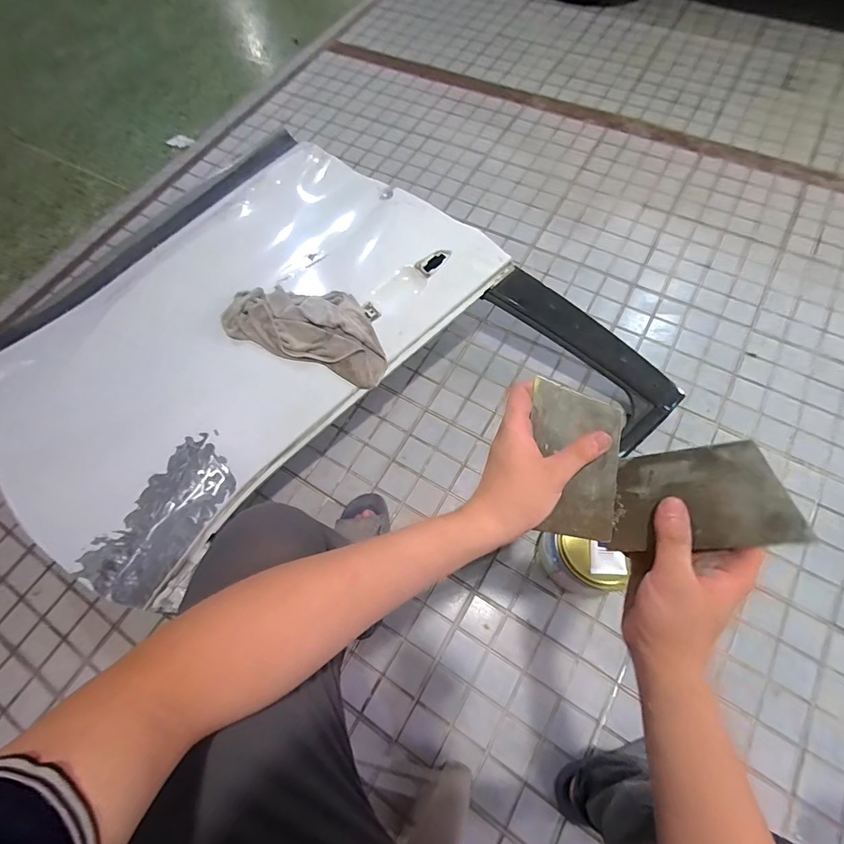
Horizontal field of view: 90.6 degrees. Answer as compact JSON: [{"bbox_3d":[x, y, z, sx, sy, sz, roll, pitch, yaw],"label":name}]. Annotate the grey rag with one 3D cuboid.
[{"bbox_3d":[-0.250,-0.204,0.893,0.365,0.073,0.165,15,67,8],"label":"grey rag"}]

